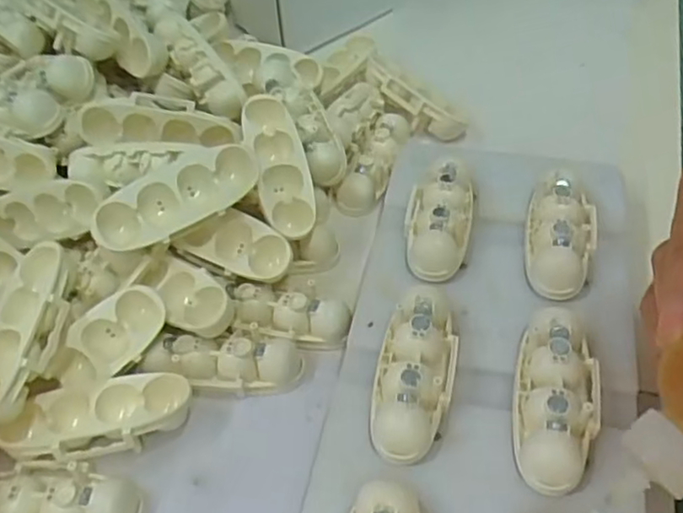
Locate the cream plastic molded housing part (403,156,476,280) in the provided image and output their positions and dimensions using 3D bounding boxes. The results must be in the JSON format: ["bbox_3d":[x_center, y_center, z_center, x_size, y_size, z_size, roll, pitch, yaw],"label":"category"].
[{"bbox_3d":[0.039,-0.015,0.273,0.026,0.018,0.058,9,50,11],"label":"cream plastic molded housing part"}]

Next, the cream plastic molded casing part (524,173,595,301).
[{"bbox_3d":[0.085,-0.009,0.263,0.025,0.018,0.057,12,51,13],"label":"cream plastic molded casing part"}]

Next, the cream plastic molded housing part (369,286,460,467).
[{"bbox_3d":[0.025,0.037,0.226,0.025,0.016,0.059,6,50,9],"label":"cream plastic molded housing part"}]

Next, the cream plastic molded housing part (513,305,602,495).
[{"bbox_3d":[0.069,0.045,0.218,0.026,0.015,0.059,13,51,14],"label":"cream plastic molded housing part"}]

